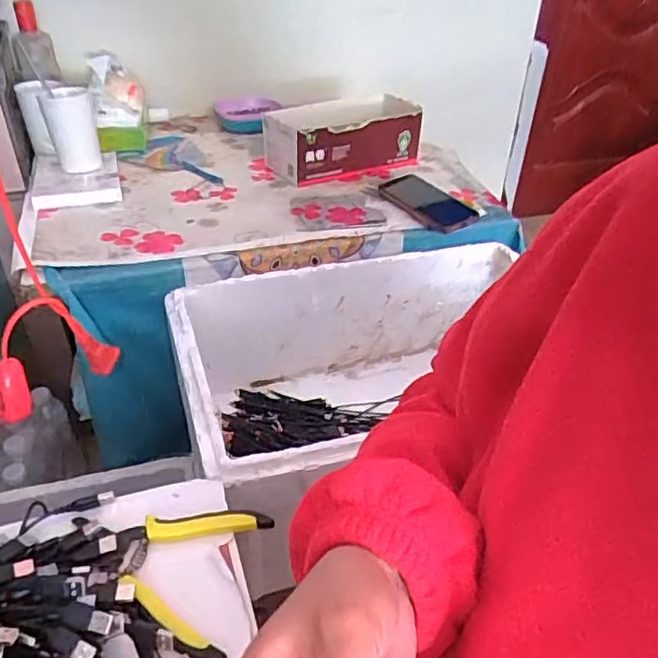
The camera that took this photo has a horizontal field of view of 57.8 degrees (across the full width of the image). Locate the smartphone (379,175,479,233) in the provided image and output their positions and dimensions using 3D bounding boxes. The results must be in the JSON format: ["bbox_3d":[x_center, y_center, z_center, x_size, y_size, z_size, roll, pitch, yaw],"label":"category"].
[{"bbox_3d":[0.153,-0.203,0.955,0.091,0.016,0.180,-18,41,-25],"label":"smartphone"}]

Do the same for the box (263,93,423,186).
[{"bbox_3d":[0.025,-0.335,1.050,0.273,0.097,0.128,-19,42,-26],"label":"box"}]

